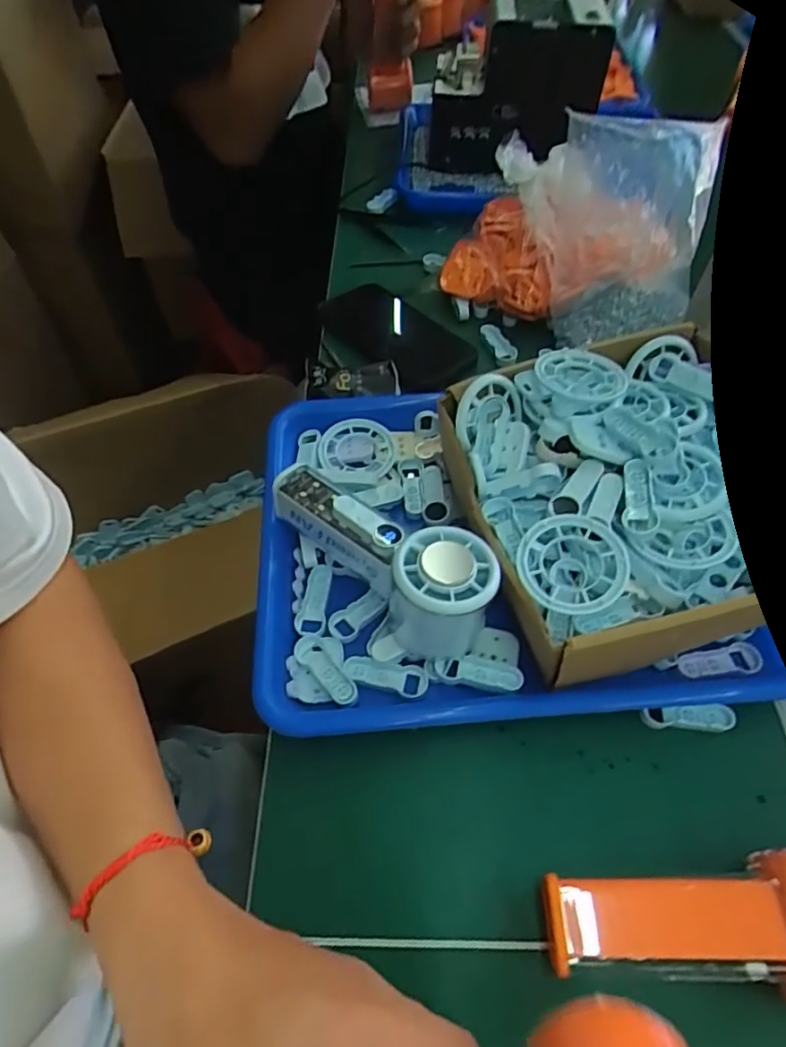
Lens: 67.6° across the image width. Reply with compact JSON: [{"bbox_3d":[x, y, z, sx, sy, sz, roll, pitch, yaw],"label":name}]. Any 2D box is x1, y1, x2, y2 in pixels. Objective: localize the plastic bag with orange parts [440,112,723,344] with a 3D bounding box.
[{"bbox_3d":[0.144,-0.242,0.485,0.196,0.164,0.101,34,61,21],"label":"plastic bag with orange parts"}]

